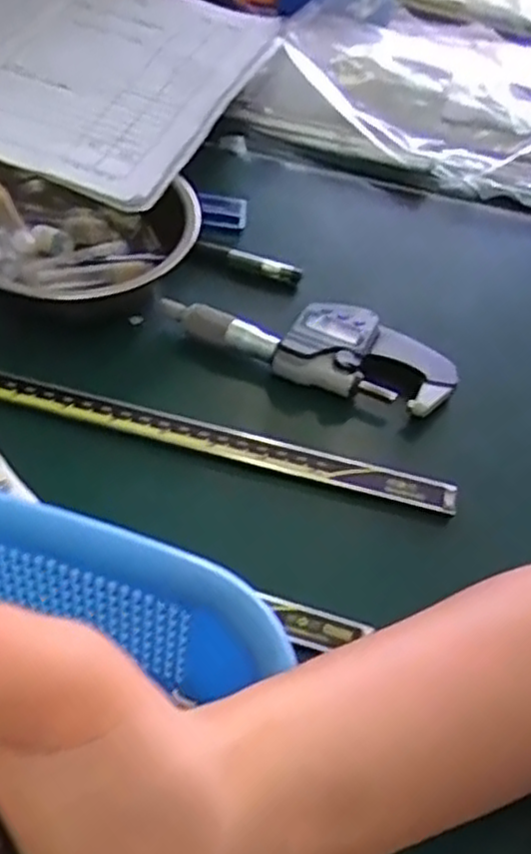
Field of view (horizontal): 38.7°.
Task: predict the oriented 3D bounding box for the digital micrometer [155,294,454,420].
[{"bbox_3d":[0.024,-0.047,0.404,0.154,0.020,0.050,15,51,8],"label":"digital micrometer"}]

